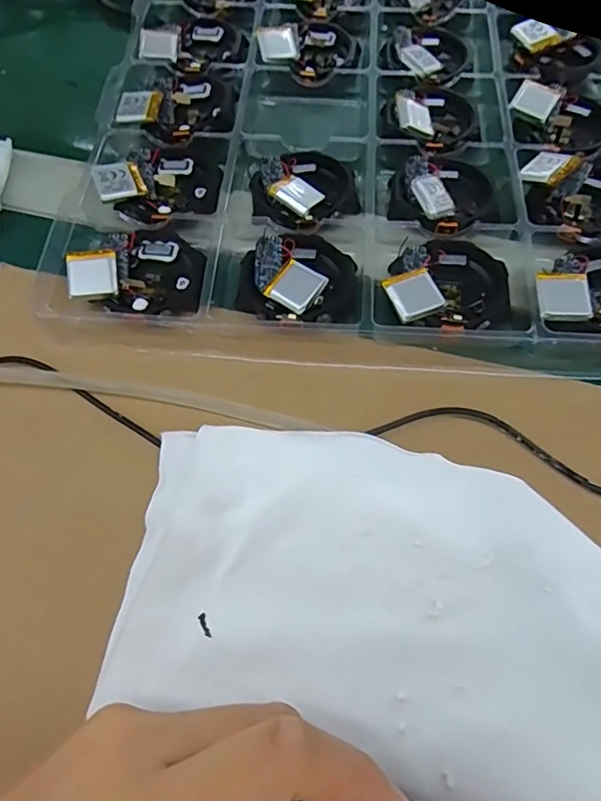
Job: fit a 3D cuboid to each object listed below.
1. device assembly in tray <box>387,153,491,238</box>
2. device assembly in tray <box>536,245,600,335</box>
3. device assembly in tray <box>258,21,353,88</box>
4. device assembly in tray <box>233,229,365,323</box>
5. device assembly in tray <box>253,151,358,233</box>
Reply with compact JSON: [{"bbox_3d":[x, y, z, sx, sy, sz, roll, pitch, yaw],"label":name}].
[{"bbox_3d":[0.070,-0.107,0.266,0.048,0.015,0.051,13,68,8],"label":"device assembly in tray"},{"bbox_3d":[0.135,-0.049,0.241,0.060,0.014,0.048,6,67,5],"label":"device assembly in tray"},{"bbox_3d":[0.004,-0.215,0.330,0.053,0.013,0.055,-1,66,2],"label":"device assembly in tray"},{"bbox_3d":[0.000,-0.057,0.249,0.056,0.016,0.049,-1,66,2],"label":"device assembly in tray"},{"bbox_3d":[0.001,-0.108,0.271,0.050,0.011,0.050,-1,66,2],"label":"device assembly in tray"}]

